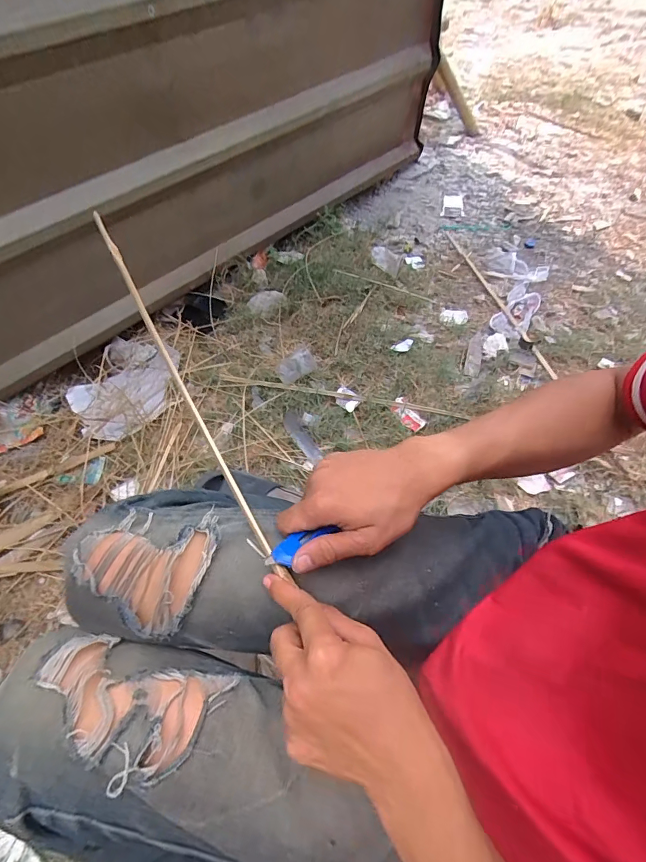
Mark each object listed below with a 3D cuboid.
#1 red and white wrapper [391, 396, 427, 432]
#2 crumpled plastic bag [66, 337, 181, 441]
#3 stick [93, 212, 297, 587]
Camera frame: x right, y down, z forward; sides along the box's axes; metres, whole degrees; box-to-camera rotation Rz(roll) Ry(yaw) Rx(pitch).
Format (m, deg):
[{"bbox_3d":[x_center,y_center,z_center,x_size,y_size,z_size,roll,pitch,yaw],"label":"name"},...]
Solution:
[{"bbox_3d":[0.192,-0.040,0.929,0.050,0.007,0.094,-27,60,-16],"label":"red and white wrapper"},{"bbox_3d":[-0.472,-0.106,0.977,0.243,0.043,0.284,27,61,17],"label":"crumpled plastic bag"},{"bbox_3d":[-0.144,-0.062,0.393,0.010,0.012,0.440,-25,72,-19],"label":"stick"}]

